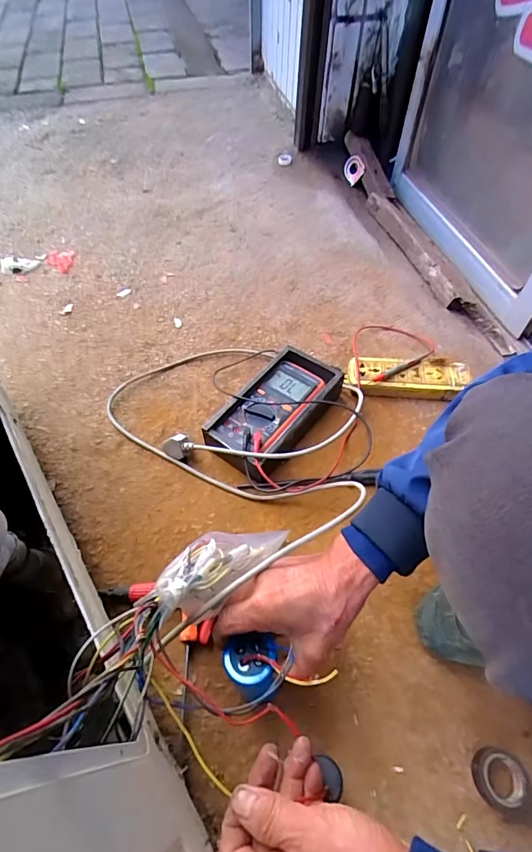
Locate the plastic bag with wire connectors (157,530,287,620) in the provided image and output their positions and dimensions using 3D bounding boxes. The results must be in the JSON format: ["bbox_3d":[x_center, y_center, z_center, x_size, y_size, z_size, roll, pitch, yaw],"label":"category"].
[{"bbox_3d":[-0.041,0.129,0.397,0.056,0.044,0.156,43,32,26],"label":"plastic bag with wire connectors"}]

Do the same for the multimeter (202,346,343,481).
[{"bbox_3d":[0.017,-0.022,0.622,0.117,0.057,0.215,31,60,19],"label":"multimeter"}]

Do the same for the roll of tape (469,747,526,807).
[{"bbox_3d":[0.220,0.333,0.402,0.041,0.018,0.045,1,55,-1],"label":"roll of tape"}]

